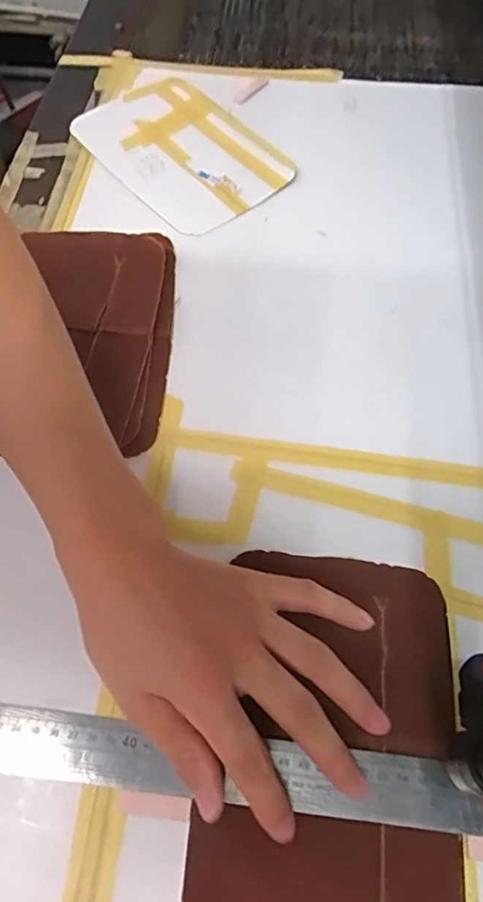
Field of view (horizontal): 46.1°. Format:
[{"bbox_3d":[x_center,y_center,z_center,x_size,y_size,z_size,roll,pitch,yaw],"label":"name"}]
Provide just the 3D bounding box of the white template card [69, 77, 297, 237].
[{"bbox_3d":[-0.057,-0.279,0.527,0.130,0.007,0.200,-38,70,-16],"label":"white template card"}]

